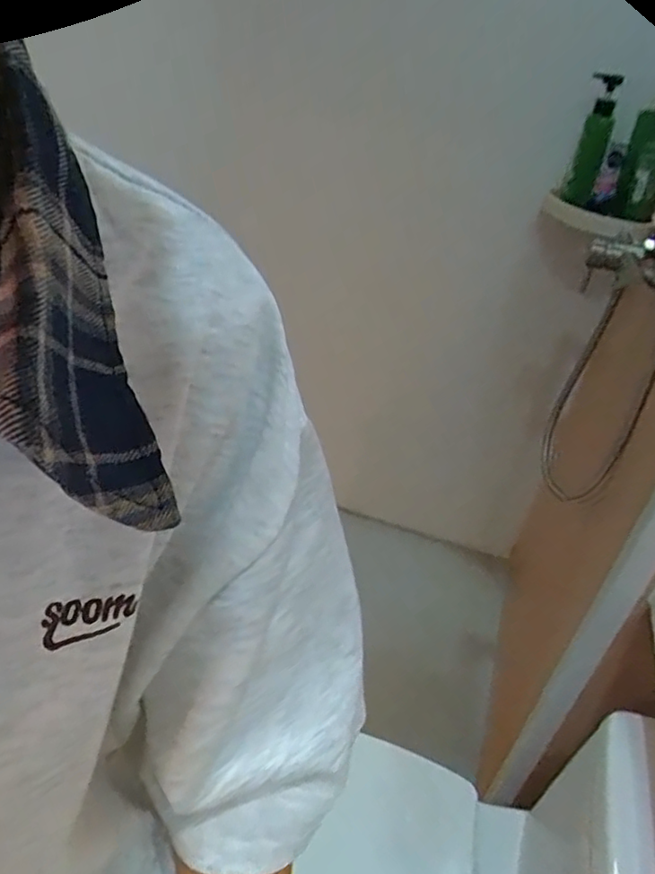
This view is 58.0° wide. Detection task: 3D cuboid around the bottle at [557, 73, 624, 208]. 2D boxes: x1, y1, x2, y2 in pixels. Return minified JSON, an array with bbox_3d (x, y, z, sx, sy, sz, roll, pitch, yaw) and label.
[{"bbox_3d":[0.533,-0.594,1.197,0.060,0.236,0.093,17,38,15],"label":"bottle"}]

